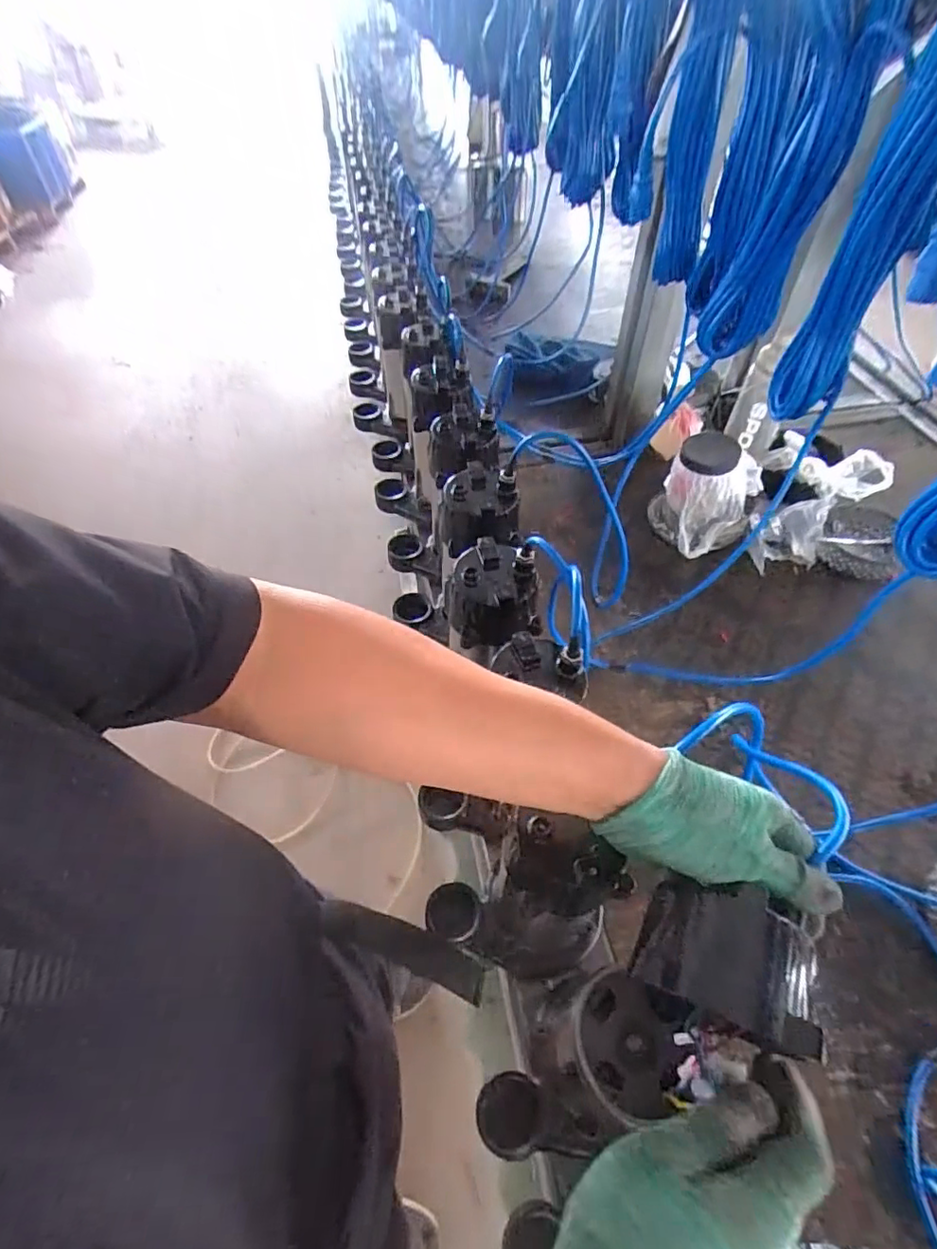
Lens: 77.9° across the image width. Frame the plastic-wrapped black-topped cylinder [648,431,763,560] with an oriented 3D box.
[{"bbox_3d":[0.364,-0.191,0.895,0.149,0.153,0.127,19,54,15],"label":"plastic-wrapped black-topped cylinder"}]

